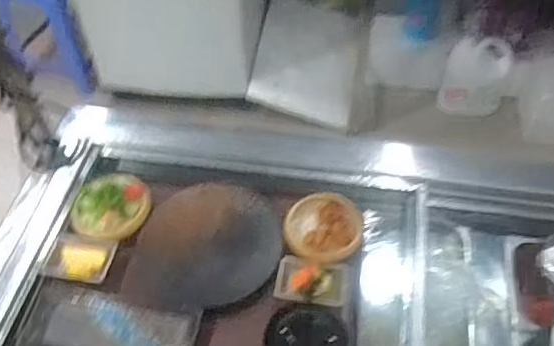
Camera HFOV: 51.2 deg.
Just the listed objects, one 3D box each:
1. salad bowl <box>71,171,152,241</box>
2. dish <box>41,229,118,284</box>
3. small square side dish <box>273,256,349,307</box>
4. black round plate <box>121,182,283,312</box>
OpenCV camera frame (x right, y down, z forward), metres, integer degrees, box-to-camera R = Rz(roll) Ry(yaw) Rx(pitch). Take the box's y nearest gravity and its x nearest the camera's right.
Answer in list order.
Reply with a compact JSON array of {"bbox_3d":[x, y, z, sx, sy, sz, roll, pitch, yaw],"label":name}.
[{"bbox_3d":[-0.238,0.044,0.827,0.104,0.029,0.108,7,51,6],"label":"salad bowl"},{"bbox_3d":[-0.267,0.115,0.780,0.085,0.017,0.067,7,51,7],"label":"dish"},{"bbox_3d":[0.046,0.142,0.756,0.090,0.018,0.056,9,51,8],"label":"small square side dish"},{"bbox_3d":[-0.093,0.096,0.802,0.192,0.015,0.204,0,51,0],"label":"black round plate"}]

